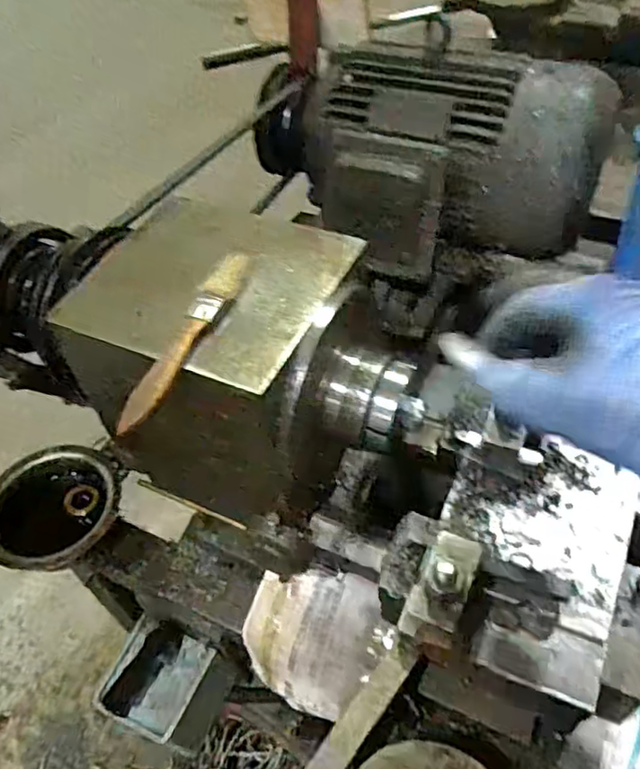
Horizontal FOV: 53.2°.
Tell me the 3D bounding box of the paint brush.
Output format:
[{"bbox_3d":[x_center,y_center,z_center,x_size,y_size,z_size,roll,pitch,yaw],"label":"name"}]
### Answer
[{"bbox_3d":[-0.083,-0.032,0.400,0.021,0.011,0.152,13,52,16],"label":"paint brush"}]

